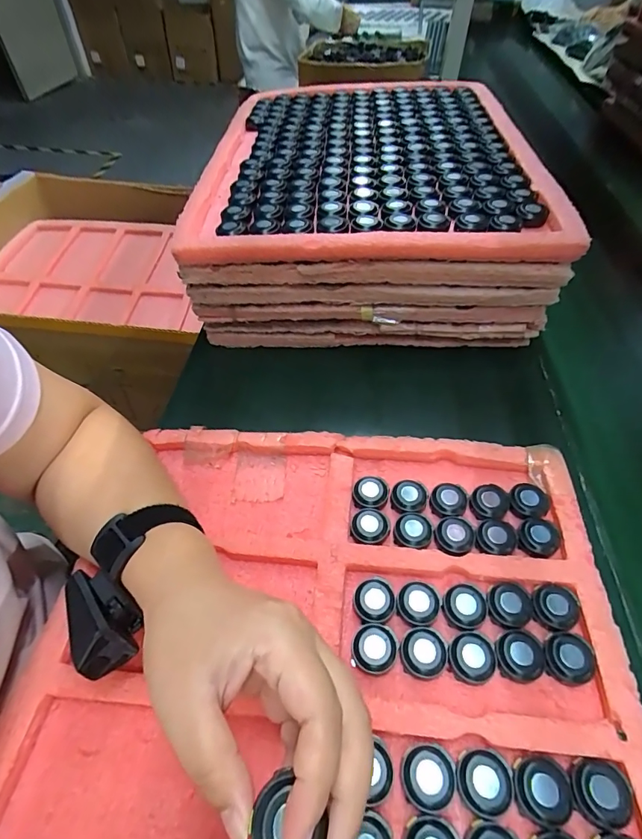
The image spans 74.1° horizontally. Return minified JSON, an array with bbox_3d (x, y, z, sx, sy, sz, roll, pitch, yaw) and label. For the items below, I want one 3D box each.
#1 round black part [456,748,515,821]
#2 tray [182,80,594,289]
[{"bbox_3d":[0.091,0.201,0.235,0.030,0.010,0.028,-1,50,1],"label":"round black part"},{"bbox_3d":[0.058,-0.342,0.550,0.380,0.038,0.514,1,50,2],"label":"tray"}]

